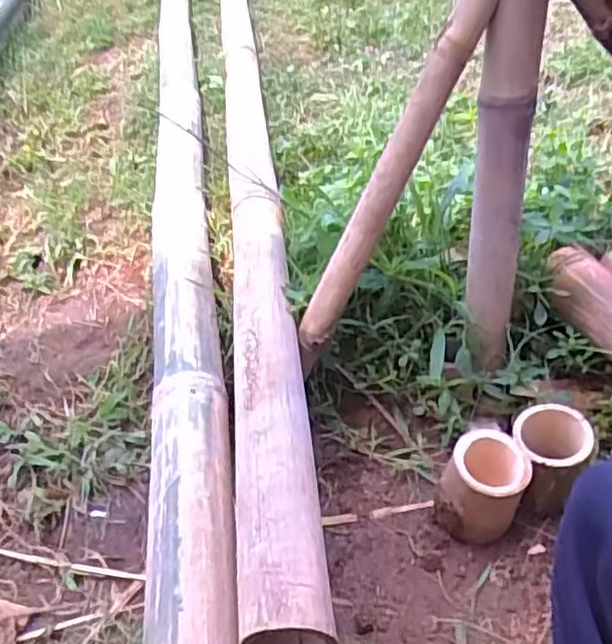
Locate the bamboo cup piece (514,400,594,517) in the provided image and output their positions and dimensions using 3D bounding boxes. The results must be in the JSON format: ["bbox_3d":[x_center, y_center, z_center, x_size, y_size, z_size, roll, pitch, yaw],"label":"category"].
[{"bbox_3d":[0.267,0.153,0.746,0.084,0.095,0.078,-4,38,3],"label":"bamboo cup piece"}]

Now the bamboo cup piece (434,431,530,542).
[{"bbox_3d":[0.188,0.178,0.726,0.087,0.111,0.078,7,40,16],"label":"bamboo cup piece"}]

